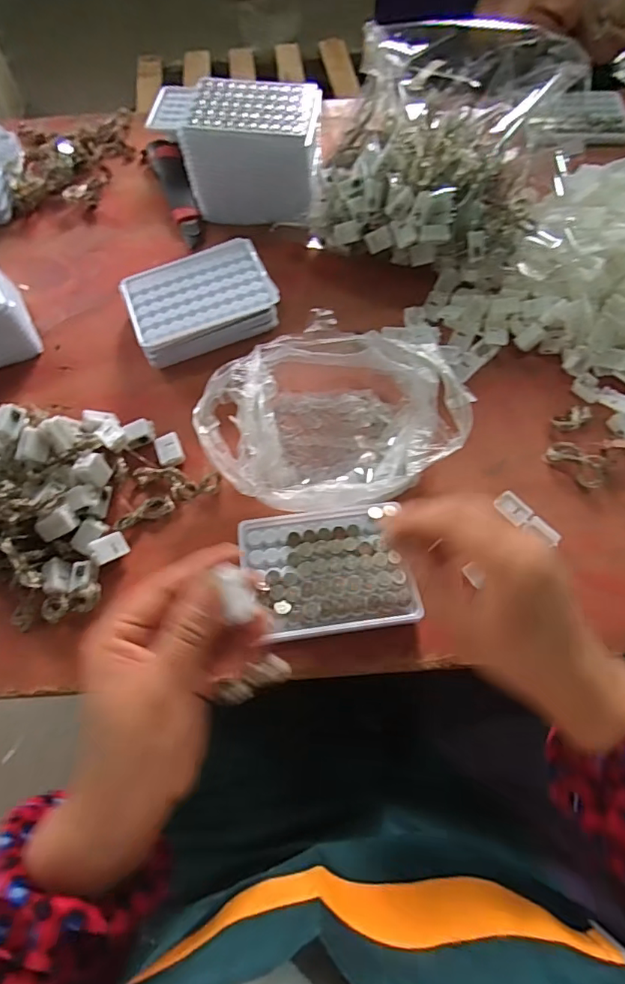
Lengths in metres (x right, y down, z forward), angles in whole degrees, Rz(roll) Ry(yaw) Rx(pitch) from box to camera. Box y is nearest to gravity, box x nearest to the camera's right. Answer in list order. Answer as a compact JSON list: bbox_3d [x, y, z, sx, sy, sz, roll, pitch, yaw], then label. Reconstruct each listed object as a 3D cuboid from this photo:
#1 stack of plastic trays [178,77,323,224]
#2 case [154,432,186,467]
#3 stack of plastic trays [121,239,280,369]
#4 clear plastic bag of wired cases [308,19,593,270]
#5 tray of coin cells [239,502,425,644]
[{"bbox_3d":[-0.059,-0.355,0.546,0.134,0.099,0.099,3,65,2],"label":"stack of plastic trays"},{"bbox_3d":[-0.124,-0.036,0.443,0.022,0.012,0.028,-23,67,-10],"label":"case"},{"bbox_3d":[-0.107,-0.178,0.495,0.134,0.049,0.103,-24,67,-10],"label":"stack of plastic trays"},{"bbox_3d":[0.128,-0.320,0.492,0.240,0.158,0.161,15,66,8],"label":"clear plastic bag of wired cases"},{"bbox_3d":[0.012,0.061,0.393,0.119,0.022,0.096,-10,65,-4],"label":"tray of coin cells"}]

